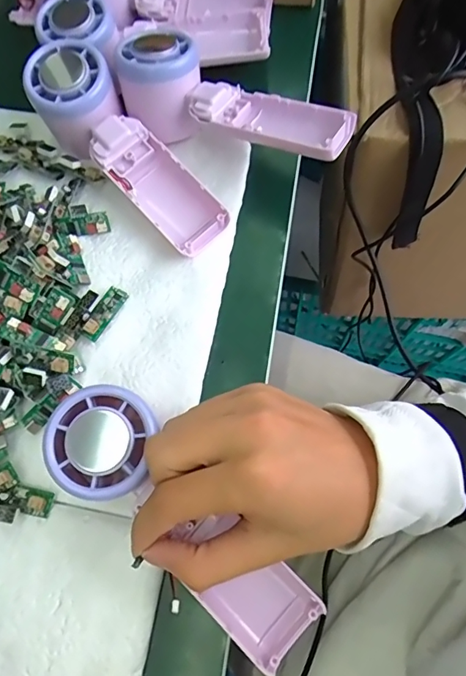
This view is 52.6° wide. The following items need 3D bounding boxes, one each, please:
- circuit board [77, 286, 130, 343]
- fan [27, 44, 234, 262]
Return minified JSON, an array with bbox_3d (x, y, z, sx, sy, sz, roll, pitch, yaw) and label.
[{"bbox_3d":[-0.083,-0.017,0.307,0.013,0.006,0.039,36,67,-10],"label":"circuit board"},{"bbox_3d":[-0.071,-0.127,0.317,0.054,0.053,0.164,-44,78,-9],"label":"fan"}]

